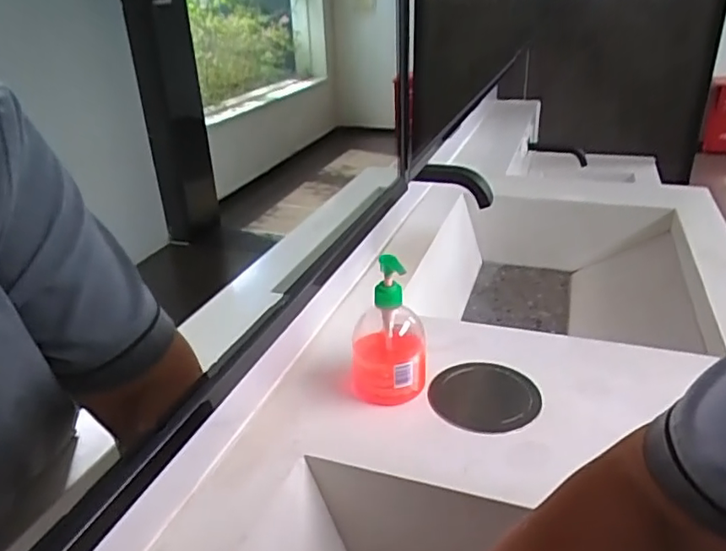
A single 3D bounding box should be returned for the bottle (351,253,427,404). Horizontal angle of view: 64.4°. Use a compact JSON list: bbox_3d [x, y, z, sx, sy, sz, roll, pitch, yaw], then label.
[{"bbox_3d":[0.028,0.060,0.647,0.084,0.162,0.077,0,27,7],"label":"bottle"}]

